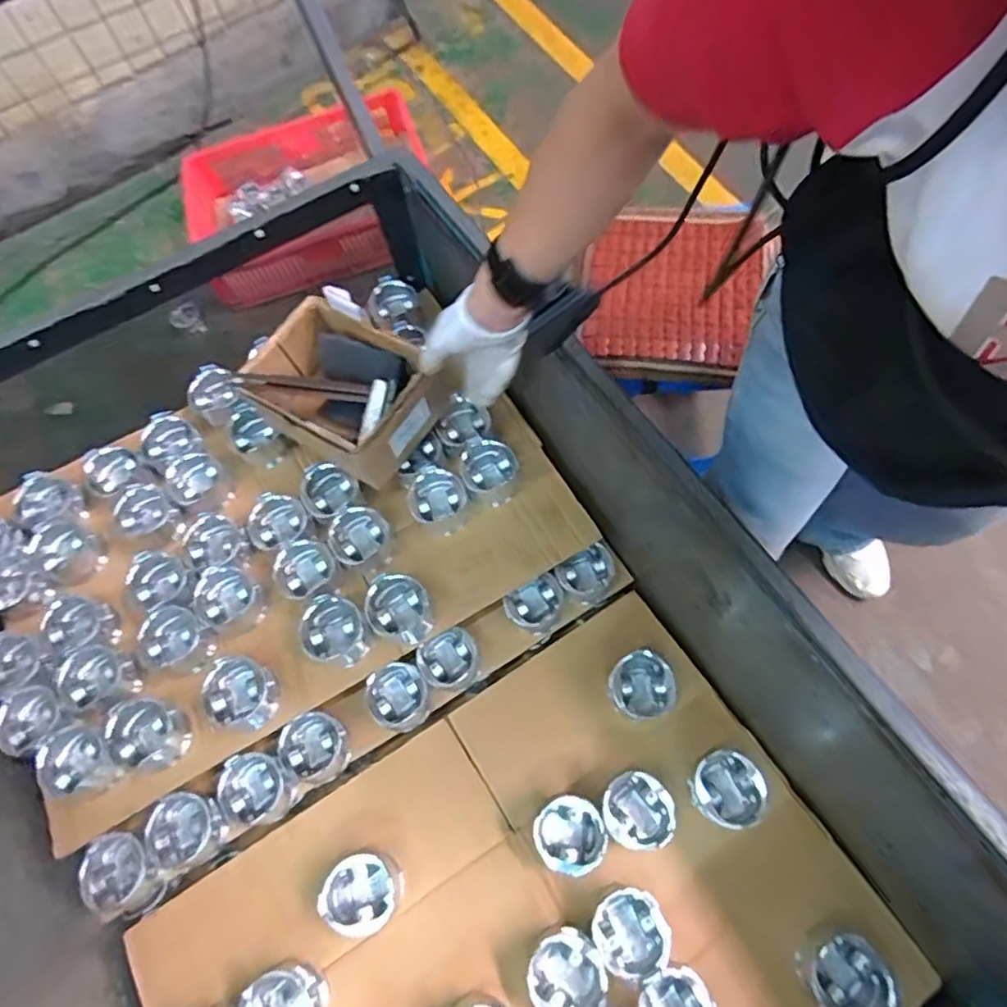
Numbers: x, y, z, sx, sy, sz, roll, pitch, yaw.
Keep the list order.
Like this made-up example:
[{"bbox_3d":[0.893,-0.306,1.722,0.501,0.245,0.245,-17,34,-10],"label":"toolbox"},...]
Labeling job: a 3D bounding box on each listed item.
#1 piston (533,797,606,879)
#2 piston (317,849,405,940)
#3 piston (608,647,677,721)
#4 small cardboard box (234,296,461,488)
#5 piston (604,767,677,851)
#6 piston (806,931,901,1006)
[{"bbox_3d":[0.071,0.352,0.657,0.071,0.053,0.071,-1,65,3],"label":"piston"},{"bbox_3d":[-0.147,0.411,0.651,0.074,0.053,0.076,-30,67,-10],"label":"piston"},{"bbox_3d":[0.159,0.212,0.715,0.068,0.071,0.071,-1,65,3],"label":"piston"},{"bbox_3d":[-0.186,-0.128,0.747,0.204,0.108,0.144,31,70,16],"label":"small cardboard box"},{"bbox_3d":[0.141,0.327,0.659,0.067,0.071,0.073,-1,65,3],"label":"piston"},{"bbox_3d":[0.327,0.454,0.588,0.064,0.059,0.072,1,65,4],"label":"piston"}]

